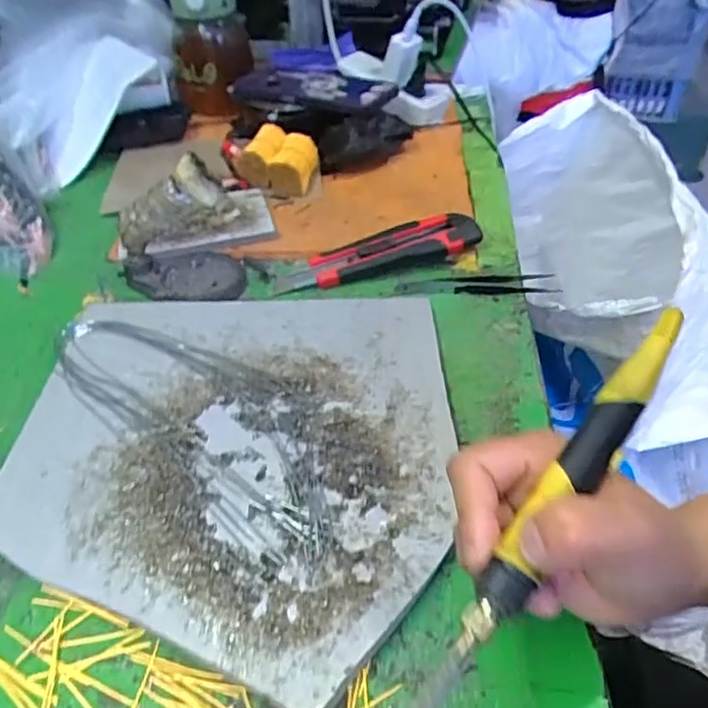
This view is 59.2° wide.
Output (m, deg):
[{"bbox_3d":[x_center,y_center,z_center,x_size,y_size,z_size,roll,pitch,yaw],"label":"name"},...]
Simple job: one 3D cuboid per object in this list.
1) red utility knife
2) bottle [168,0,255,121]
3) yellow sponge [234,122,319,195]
[{"bbox_3d":[0.019,-0.084,0.499,0.162,0.022,0.035,-15,43,-13],"label":"red utility knife"},{"bbox_3d":[-0.161,-0.355,0.682,0.082,0.133,0.099,-6,41,-8],"label":"bottle"},{"bbox_3d":[-0.072,-0.187,0.593,0.077,0.040,0.061,15,42,17],"label":"yellow sponge"}]

